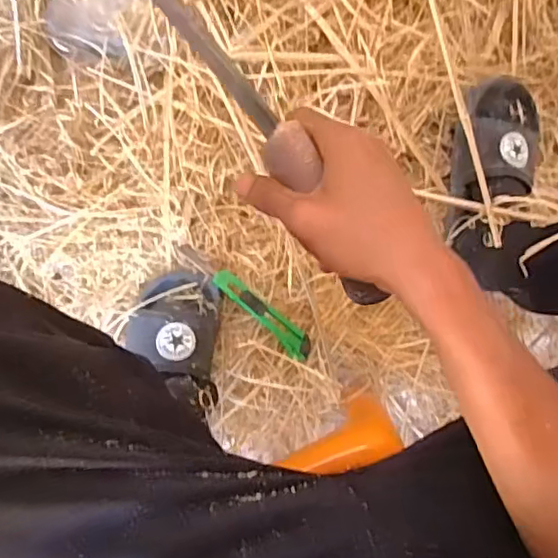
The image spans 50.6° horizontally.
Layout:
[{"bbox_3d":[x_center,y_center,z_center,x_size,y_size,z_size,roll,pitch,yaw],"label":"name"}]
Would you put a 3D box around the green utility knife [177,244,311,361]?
[{"bbox_3d":[-0.038,0.024,0.700,0.192,0.013,0.027,43,82,-3],"label":"green utility knife"}]

